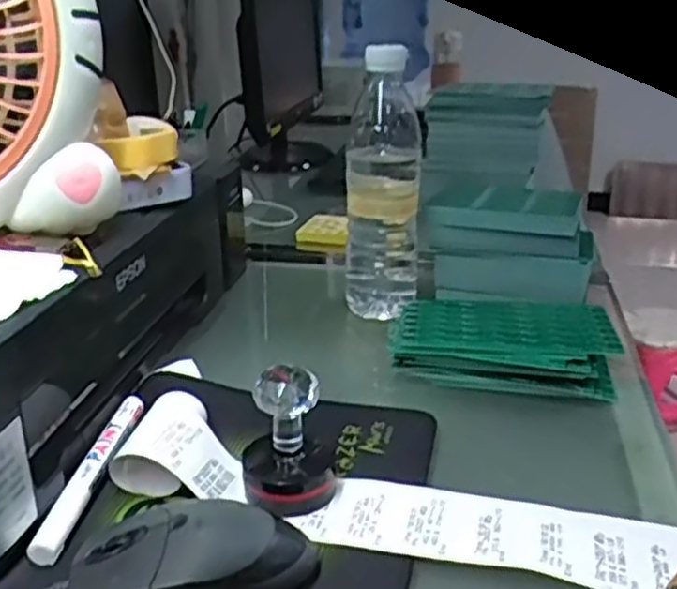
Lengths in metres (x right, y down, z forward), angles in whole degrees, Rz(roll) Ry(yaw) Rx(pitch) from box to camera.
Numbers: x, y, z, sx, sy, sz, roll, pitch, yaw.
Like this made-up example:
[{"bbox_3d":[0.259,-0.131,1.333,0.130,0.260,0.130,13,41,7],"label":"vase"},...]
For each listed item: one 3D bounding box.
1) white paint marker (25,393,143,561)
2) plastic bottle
[{"bbox_3d":[-0.140,0.102,0.438,0.020,0.018,0.140,2,22,5],"label":"white paint marker"},{"bbox_3d":[0.036,-0.087,0.622,0.060,0.222,0.057,1,22,4],"label":"plastic bottle"}]

